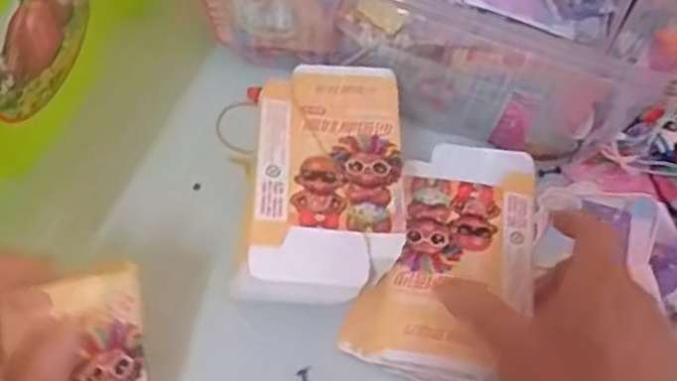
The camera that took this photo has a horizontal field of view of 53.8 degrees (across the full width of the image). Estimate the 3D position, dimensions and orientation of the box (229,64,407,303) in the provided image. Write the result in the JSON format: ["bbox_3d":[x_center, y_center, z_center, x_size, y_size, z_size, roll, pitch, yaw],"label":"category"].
[{"bbox_3d":[-0.006,-0.009,0.387,0.085,0.033,0.156,5,62,0],"label":"box"}]

